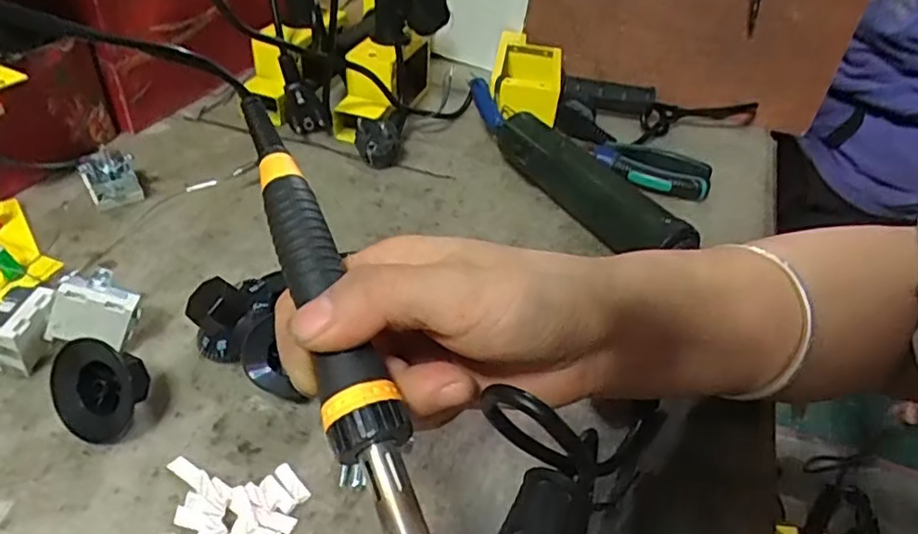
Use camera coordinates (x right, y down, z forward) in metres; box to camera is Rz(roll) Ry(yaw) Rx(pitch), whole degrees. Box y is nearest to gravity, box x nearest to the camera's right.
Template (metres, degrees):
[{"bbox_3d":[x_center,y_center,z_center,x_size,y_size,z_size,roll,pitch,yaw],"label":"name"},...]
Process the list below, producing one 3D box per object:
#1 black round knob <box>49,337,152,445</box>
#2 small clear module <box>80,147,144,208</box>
[{"bbox_3d":[-0.169,0.058,0.298,0.046,0.043,0.025,49,18,8],"label":"black round knob"},{"bbox_3d":[-0.241,-0.061,0.431,0.032,0.031,0.030,-22,47,-30],"label":"small clear module"}]

